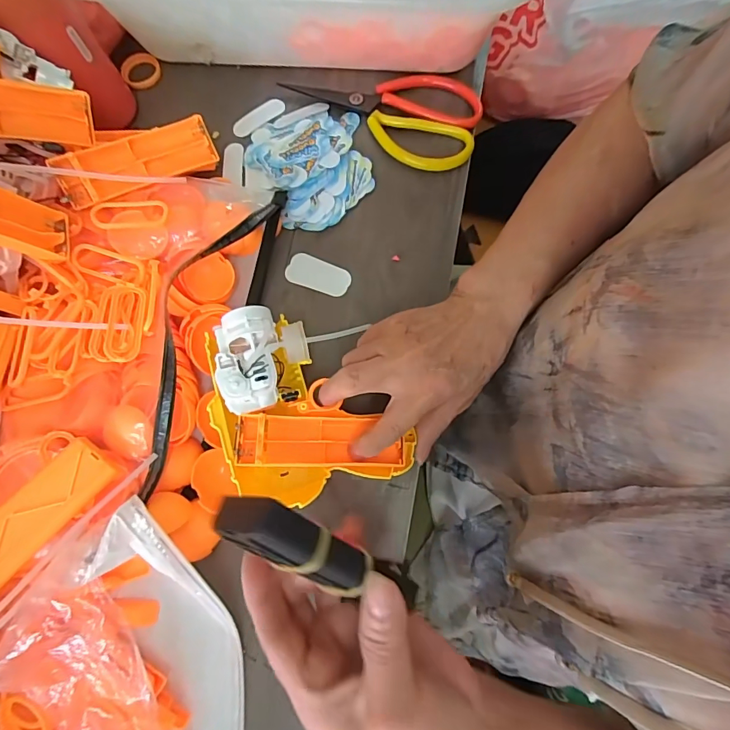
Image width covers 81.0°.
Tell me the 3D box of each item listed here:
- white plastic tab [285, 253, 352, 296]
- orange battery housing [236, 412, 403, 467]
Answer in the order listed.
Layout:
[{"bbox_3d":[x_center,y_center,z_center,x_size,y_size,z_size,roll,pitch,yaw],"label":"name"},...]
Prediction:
[{"bbox_3d":[-0.037,-0.072,0.341,0.051,0.004,0.026,22,78,7],"label":"white plastic tab"},{"bbox_3d":[-0.030,0.051,0.289,0.108,0.020,0.035,4,77,-6],"label":"orange battery housing"}]

